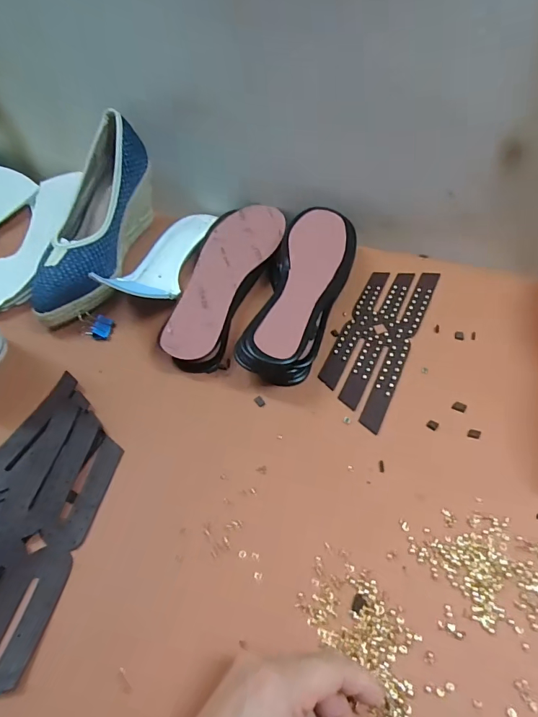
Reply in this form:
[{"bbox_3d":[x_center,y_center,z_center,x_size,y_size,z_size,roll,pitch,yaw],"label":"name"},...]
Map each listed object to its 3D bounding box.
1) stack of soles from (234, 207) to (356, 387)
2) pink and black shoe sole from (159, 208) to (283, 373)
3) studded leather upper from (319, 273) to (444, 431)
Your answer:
[{"bbox_3d":[0.033,-0.067,0.442,0.082,0.054,0.220,12,52,11],"label":"stack of soles"},{"bbox_3d":[-0.049,-0.090,0.480,0.081,0.034,0.238,13,52,12],"label":"pink and black shoe sole"},{"bbox_3d":[0.114,-0.026,0.443,0.068,0.004,0.211,21,54,18],"label":"studded leather upper"}]

